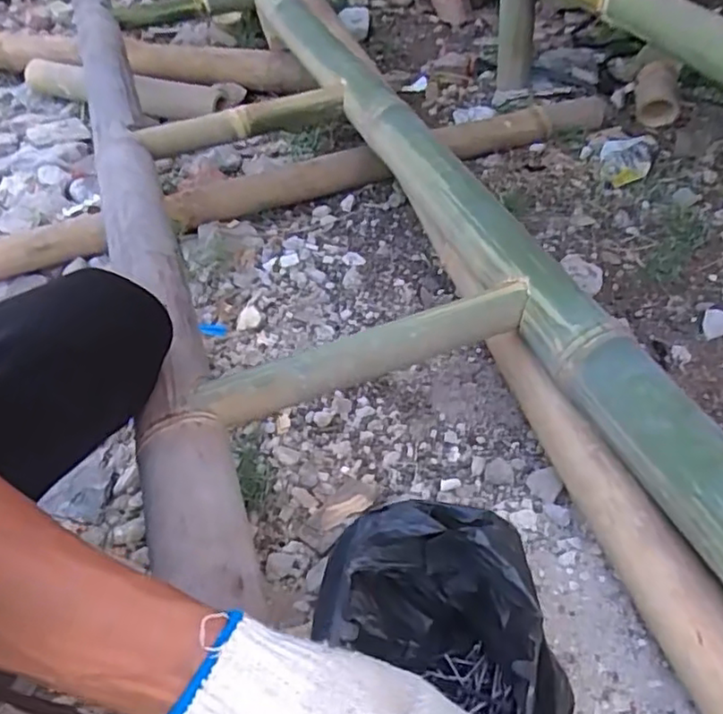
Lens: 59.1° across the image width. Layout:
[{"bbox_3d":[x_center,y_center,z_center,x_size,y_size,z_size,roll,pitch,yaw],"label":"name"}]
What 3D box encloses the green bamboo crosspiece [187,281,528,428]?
[{"bbox_3d":[0.007,-0.001,0.586,0.314,0.037,0.035,-18,47,-13],"label":"green bamboo crosspiece"}]

